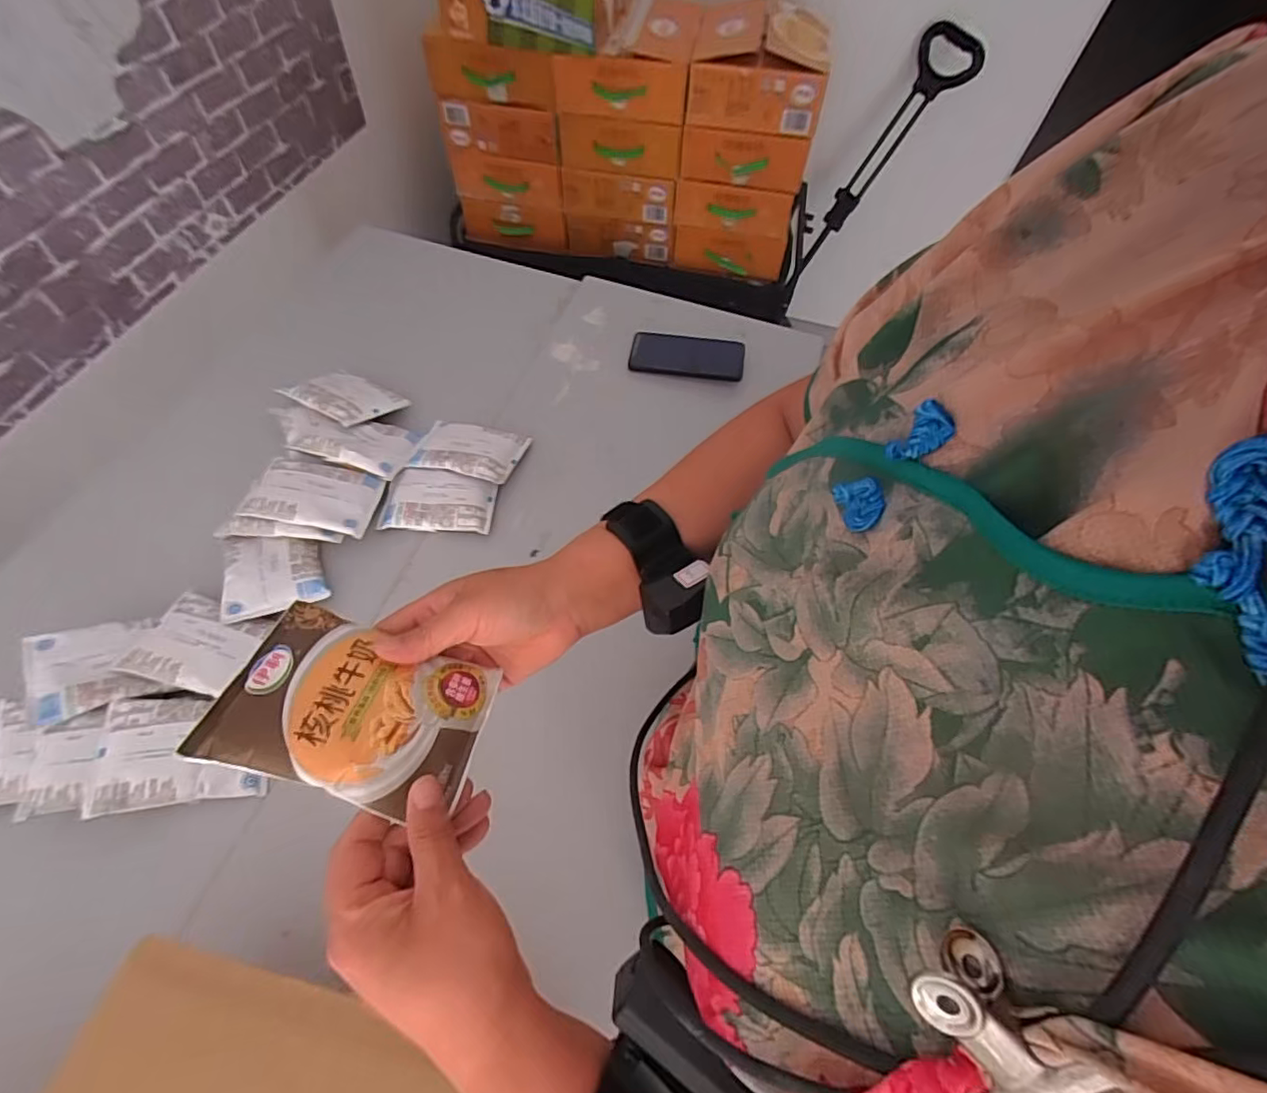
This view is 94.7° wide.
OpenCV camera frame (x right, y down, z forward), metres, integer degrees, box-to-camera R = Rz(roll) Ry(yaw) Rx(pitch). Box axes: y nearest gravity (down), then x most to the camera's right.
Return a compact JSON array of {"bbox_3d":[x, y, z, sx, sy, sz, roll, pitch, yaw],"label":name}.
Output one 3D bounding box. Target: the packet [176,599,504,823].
[{"bbox_3d":[-0.146,0.085,0.314,0.127,0.013,0.091,20,43,-8],"label":"packet"}]

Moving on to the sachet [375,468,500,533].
[{"bbox_3d":[-0.229,-0.056,0.691,0.124,0.015,0.078,5,58,0],"label":"sachet"}]

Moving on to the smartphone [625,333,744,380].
[{"bbox_3d":[0.078,-0.280,0.844,0.159,0.011,0.077,8,58,2],"label":"smartphone"}]

